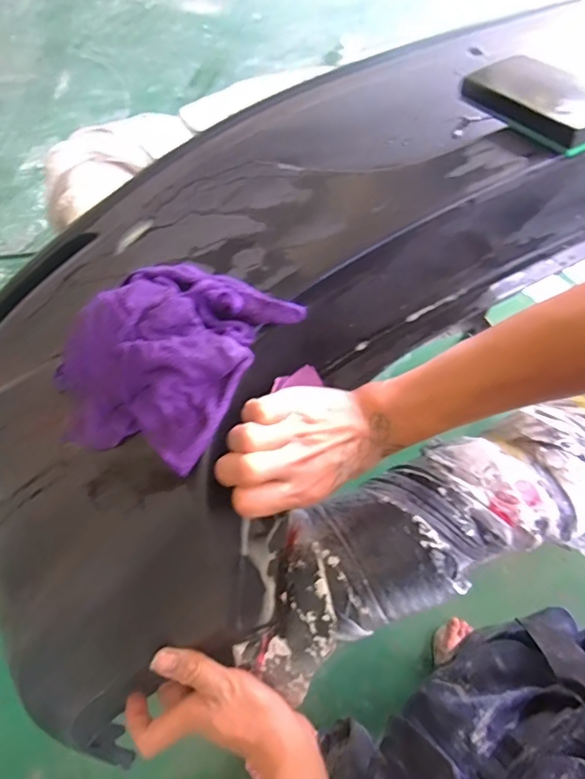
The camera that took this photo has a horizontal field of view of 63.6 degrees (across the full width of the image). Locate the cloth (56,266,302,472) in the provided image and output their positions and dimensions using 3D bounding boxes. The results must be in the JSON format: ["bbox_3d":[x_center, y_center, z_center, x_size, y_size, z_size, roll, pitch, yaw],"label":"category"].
[{"bbox_3d":[-0.096,-0.020,0.359,0.144,0.080,0.154,26,65,16],"label":"cloth"}]

